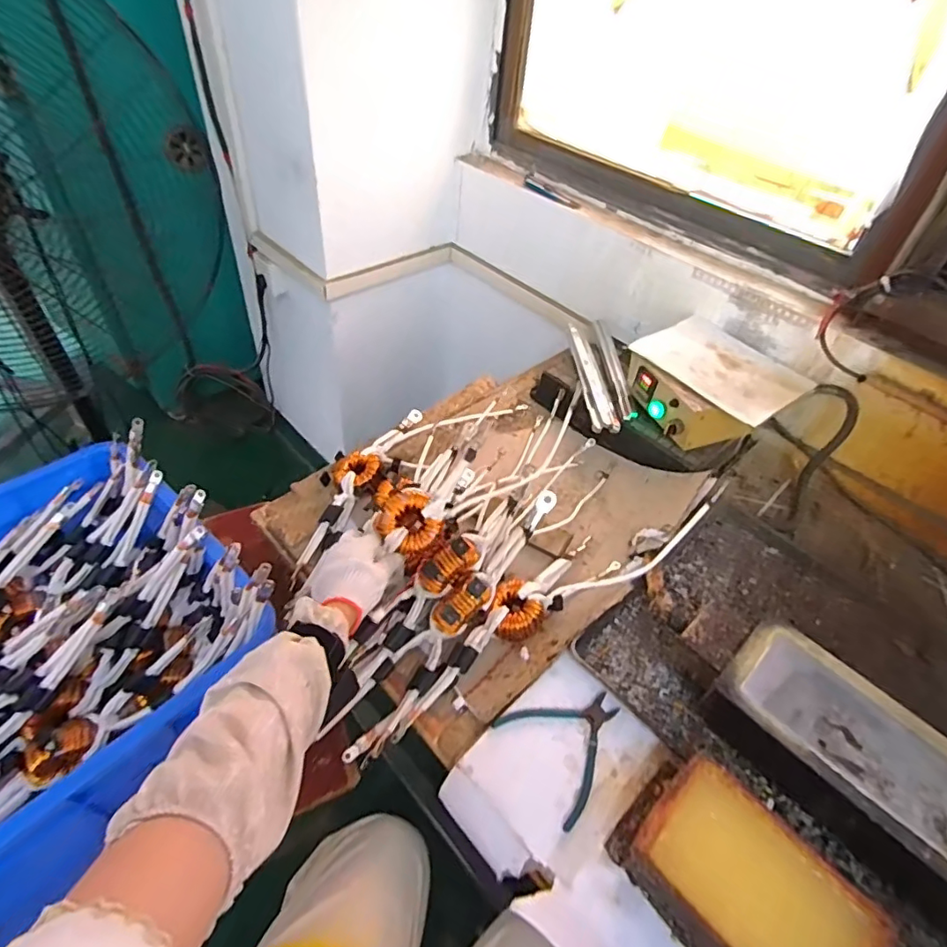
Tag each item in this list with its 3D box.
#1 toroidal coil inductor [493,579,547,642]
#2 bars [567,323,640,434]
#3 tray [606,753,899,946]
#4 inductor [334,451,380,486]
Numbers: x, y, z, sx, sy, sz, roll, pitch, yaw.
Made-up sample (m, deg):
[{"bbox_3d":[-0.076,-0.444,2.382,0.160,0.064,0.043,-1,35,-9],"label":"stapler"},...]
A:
[{"bbox_3d":[0.060,0.177,0.726,0.067,0.031,0.075,-2,47,-8],"label":"toroidal coil inductor"},{"bbox_3d":[0.240,-0.197,1.045,0.097,0.029,0.339,4,47,-3],"label":"bars"},{"bbox_3d":[0.256,0.394,0.511,0.136,0.068,0.221,-32,58,-31],"label":"tray"},{"bbox_3d":[-0.186,-0.001,0.872,0.066,0.040,0.066,3,47,-4],"label":"inductor"}]

